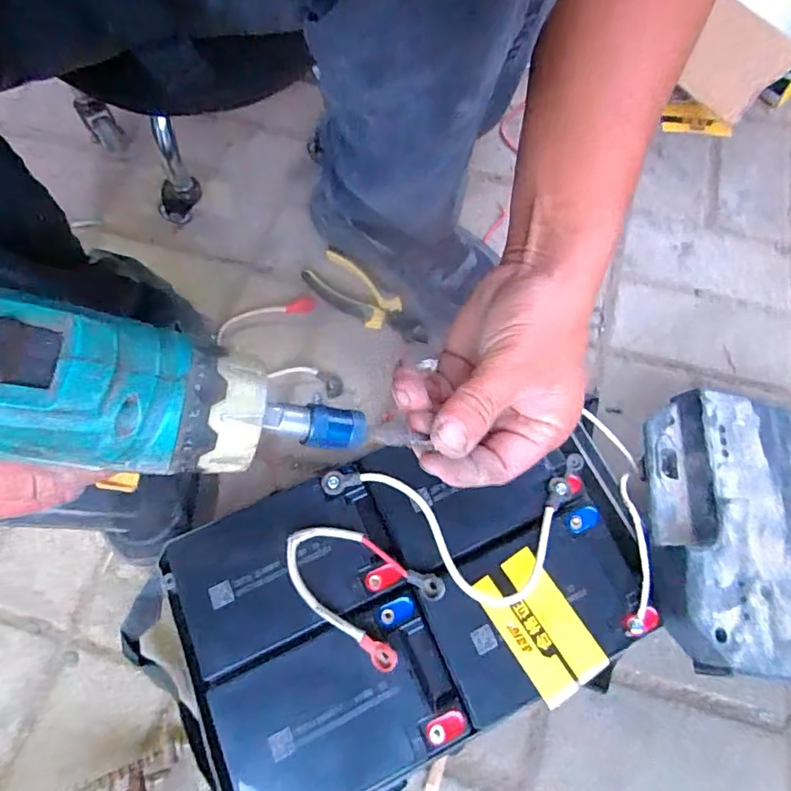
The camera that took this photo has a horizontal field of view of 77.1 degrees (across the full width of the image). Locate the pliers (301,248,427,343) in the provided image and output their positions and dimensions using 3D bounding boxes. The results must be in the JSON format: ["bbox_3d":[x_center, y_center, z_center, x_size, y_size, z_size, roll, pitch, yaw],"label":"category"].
[{"bbox_3d":[-0.033,-0.101,0.541,0.150,0.019,0.052,40,74,14],"label":"pliers"}]

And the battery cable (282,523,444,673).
[{"bbox_3d":[-0.029,0.129,0.344,0.103,0.013,0.061,32,72,11],"label":"battery cable"}]

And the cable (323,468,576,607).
[{"bbox_3d":[0.036,0.101,0.356,0.181,0.011,0.089,1,69,0],"label":"cable"}]

